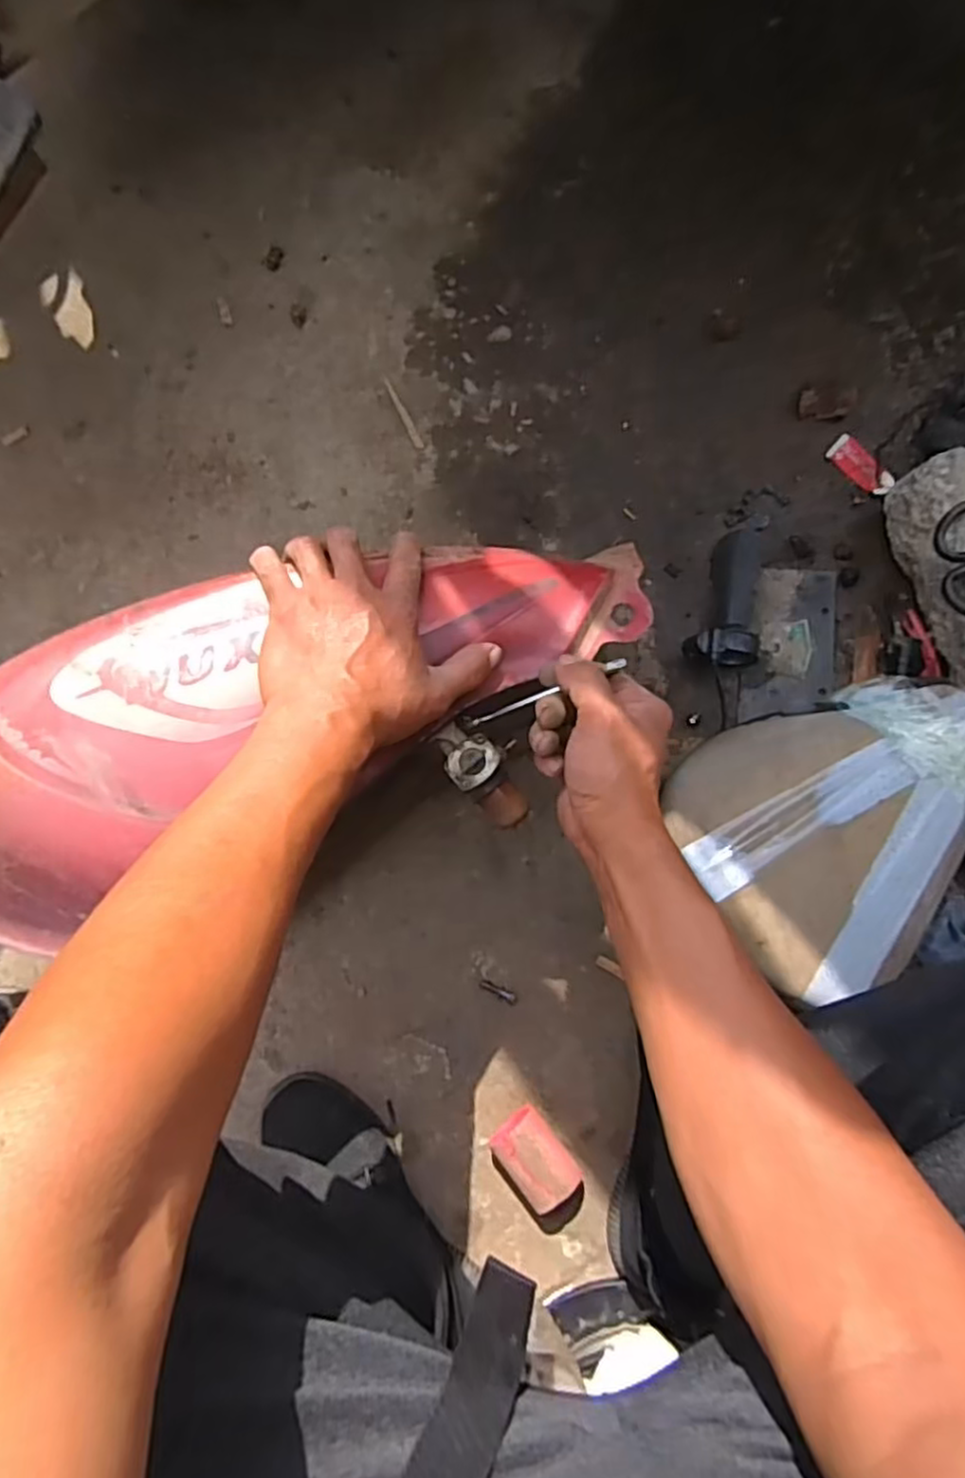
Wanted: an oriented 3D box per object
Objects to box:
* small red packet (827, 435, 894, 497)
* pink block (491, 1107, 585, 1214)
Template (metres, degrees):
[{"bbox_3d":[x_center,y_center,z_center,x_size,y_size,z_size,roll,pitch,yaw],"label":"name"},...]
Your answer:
[{"bbox_3d":[0.377,-0.271,0.727,0.027,0.012,0.071,-39,81,-5],"label":"small red packet"},{"bbox_3d":[0.045,0.350,0.612,0.049,0.043,0.071,-40,80,-2],"label":"pink block"}]

